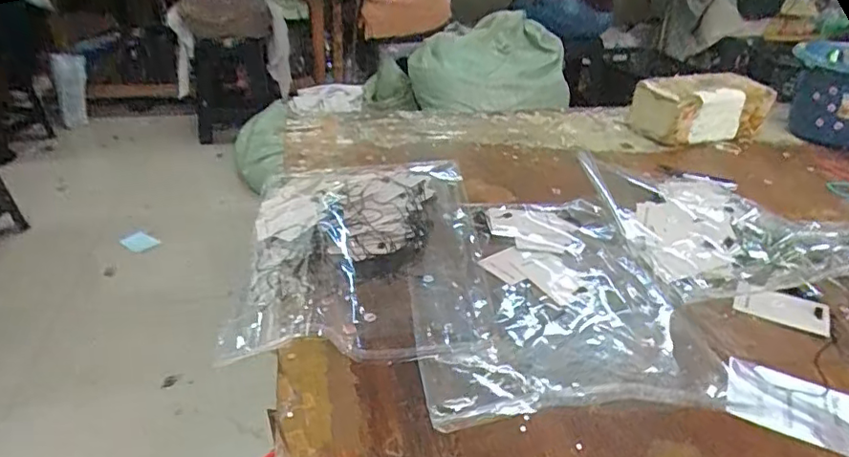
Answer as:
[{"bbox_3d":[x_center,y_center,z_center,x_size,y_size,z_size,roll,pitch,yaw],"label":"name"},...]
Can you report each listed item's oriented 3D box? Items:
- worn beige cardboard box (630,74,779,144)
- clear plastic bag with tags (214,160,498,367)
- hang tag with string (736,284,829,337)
[{"bbox_3d":[0.438,-0.192,0.908,0.184,0.099,0.102,-10,33,-19],"label":"worn beige cardboard box"},{"bbox_3d":[-0.062,0.016,0.588,0.235,0.044,0.307,-1,31,-4],"label":"clear plastic bag with tags"},{"bbox_3d":[0.343,0.077,0.546,0.080,0.004,0.038,17,54,19],"label":"hang tag with string"}]

